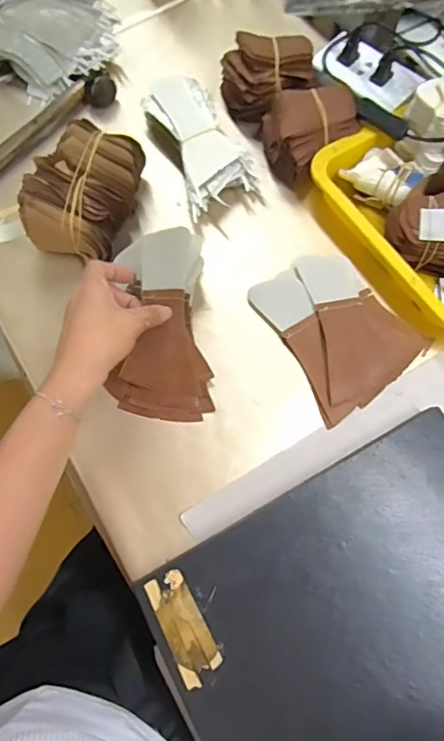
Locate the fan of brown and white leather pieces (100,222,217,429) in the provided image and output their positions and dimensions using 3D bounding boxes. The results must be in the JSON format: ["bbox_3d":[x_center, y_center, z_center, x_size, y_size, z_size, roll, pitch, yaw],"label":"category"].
[{"bbox_3d":[-0.056,-0.042,0.479,0.092,0.044,0.175,3,93,3],"label":"fan of brown and white leather pieces"}]

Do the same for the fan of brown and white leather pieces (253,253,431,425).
[{"bbox_3d":[0.109,-0.044,0.502,0.127,0.013,0.157,-38,73,-12],"label":"fan of brown and white leather pieces"}]

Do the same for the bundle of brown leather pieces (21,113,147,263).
[{"bbox_3d":[-0.141,-0.186,0.532,0.091,0.075,0.140,18,71,8],"label":"bundle of brown leather pieces"}]

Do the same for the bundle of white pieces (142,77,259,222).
[{"bbox_3d":[-0.027,-0.264,0.576,0.084,0.042,0.186,-20,70,-6],"label":"bundle of white pieces"}]

